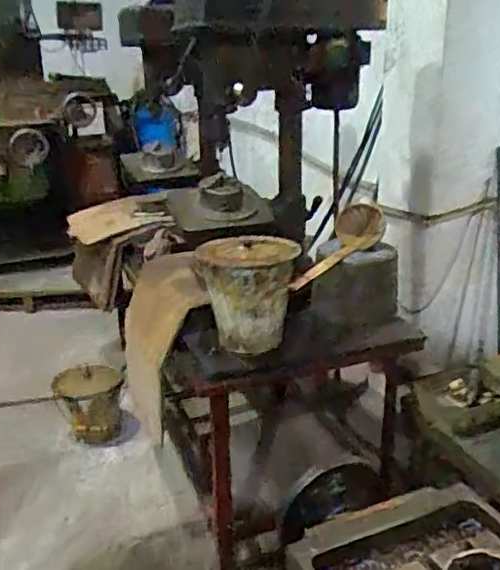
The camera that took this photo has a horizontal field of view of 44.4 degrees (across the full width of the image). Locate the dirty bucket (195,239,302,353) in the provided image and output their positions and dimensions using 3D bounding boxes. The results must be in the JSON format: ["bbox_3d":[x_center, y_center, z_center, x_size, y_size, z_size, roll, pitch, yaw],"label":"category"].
[{"bbox_3d":[-0.011,0.027,1.542,0.250,0.249,0.212,1,21,7],"label":"dirty bucket"}]

